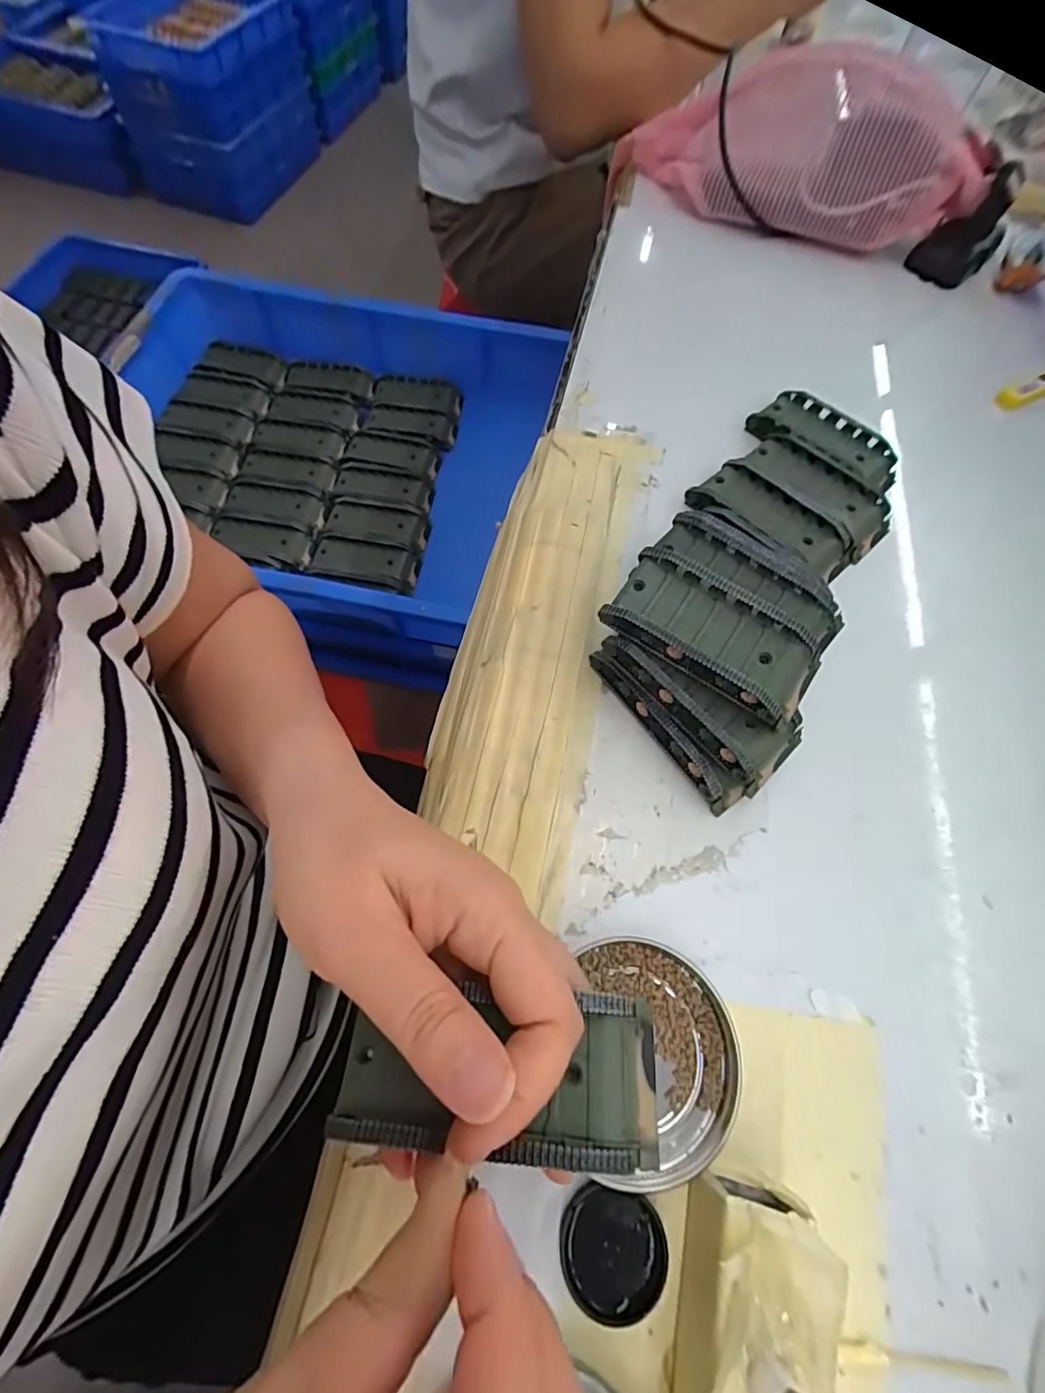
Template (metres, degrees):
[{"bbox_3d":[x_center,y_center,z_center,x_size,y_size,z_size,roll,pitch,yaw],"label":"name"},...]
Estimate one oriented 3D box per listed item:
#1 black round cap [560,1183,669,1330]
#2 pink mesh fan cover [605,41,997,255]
[{"bbox_3d":[0.031,0.191,0.185,0.036,0.006,0.031,12,65,5],"label":"black round cap"},{"bbox_3d":[0.241,-0.488,0.476,0.313,0.090,0.154,12,64,1],"label":"pink mesh fan cover"}]

